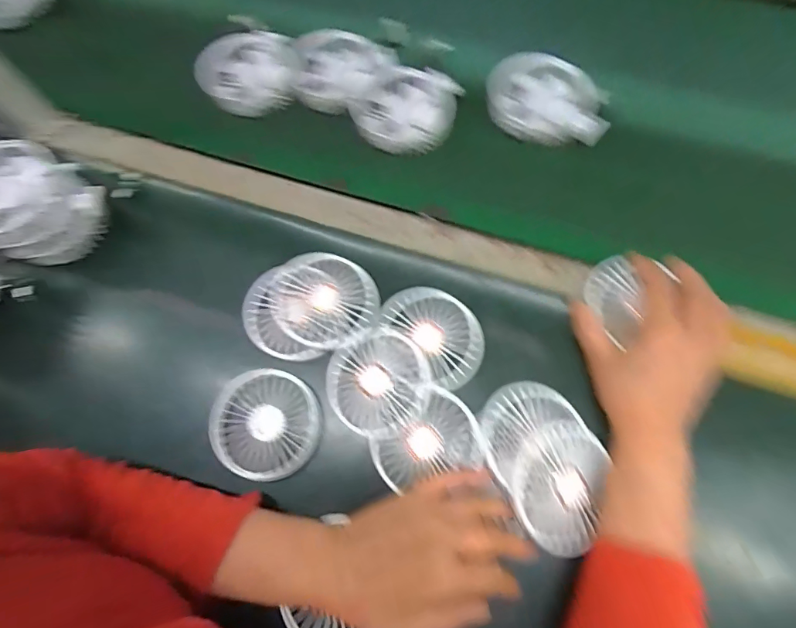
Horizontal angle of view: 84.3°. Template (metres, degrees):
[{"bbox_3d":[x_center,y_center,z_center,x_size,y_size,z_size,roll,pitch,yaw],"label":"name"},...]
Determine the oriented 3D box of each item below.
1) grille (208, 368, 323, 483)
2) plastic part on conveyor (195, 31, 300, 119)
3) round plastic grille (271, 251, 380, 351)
[{"bbox_3d":[-0.114,0.095,0.381,0.092,0.014,0.090,-1,72,2],"label":"grille"},{"bbox_3d":[-0.163,-0.270,0.490,0.099,0.045,0.097,0,72,2],"label":"plastic part on conveyor"},{"bbox_3d":[-0.067,-0.013,0.401,0.093,0.015,0.091,-1,72,2],"label":"round plastic grille"}]

